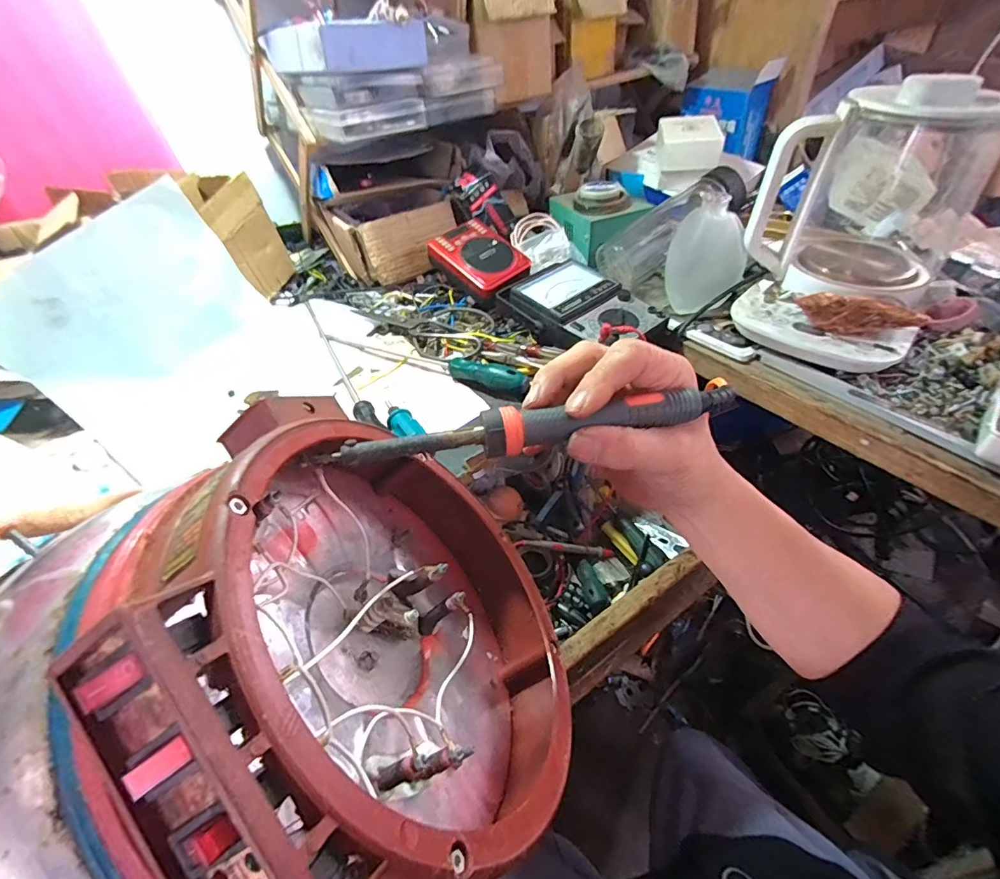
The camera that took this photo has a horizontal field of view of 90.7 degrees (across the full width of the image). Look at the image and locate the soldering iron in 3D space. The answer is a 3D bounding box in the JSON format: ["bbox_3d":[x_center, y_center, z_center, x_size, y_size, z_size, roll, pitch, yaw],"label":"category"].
[{"bbox_3d":[0.021,-0.007,0.259,0.223,0.016,0.017,-9,44,-7],"label":"soldering iron"}]

